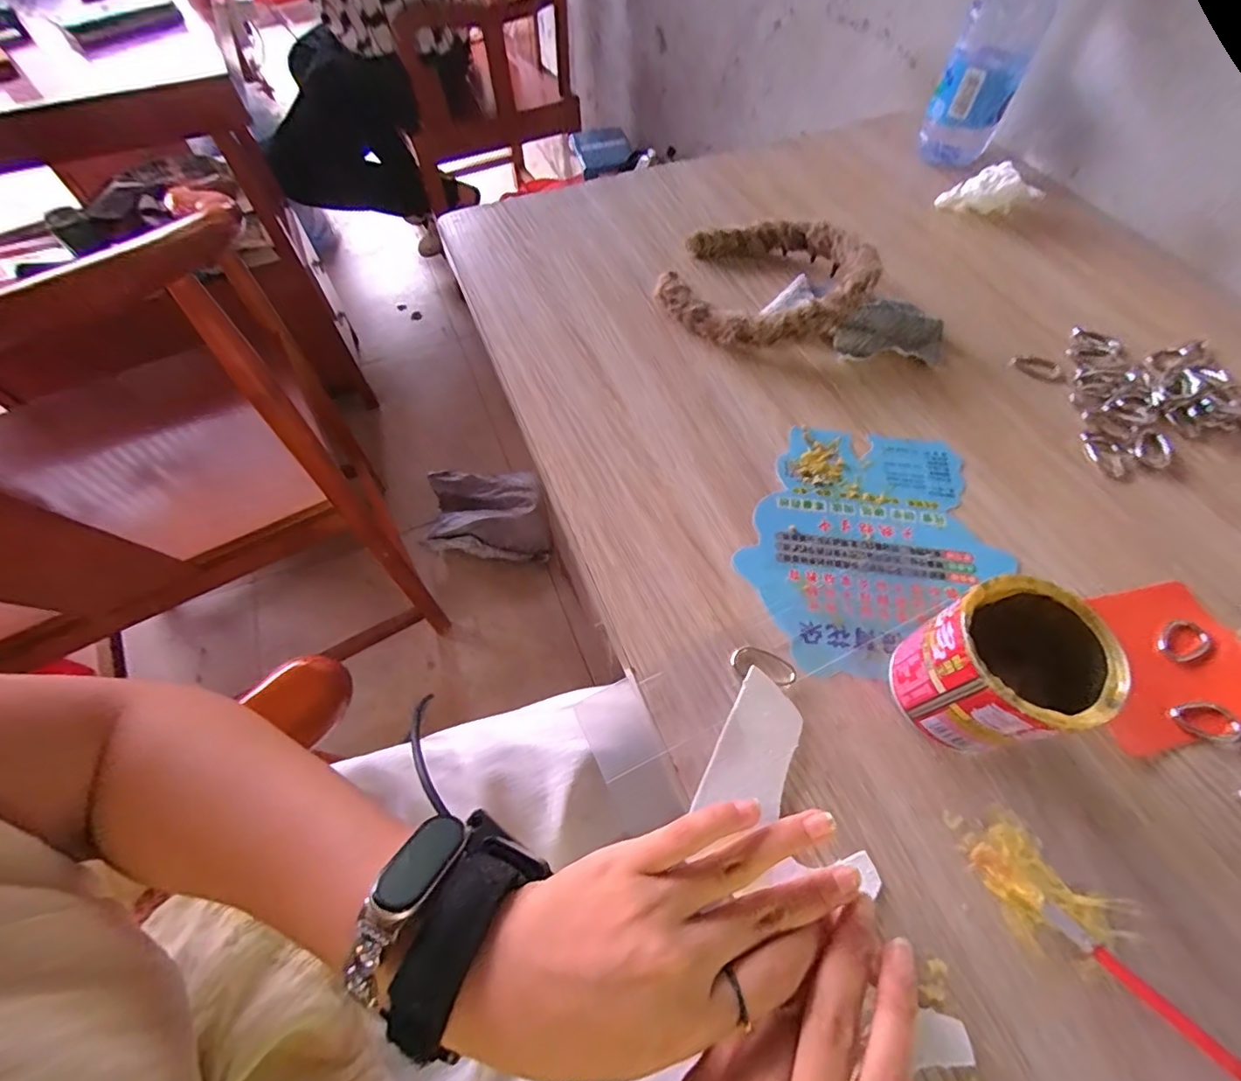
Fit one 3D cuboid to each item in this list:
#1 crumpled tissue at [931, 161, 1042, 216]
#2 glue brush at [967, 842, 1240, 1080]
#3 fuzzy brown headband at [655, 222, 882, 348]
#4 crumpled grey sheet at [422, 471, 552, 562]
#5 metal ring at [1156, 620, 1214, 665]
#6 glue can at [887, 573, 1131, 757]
[{"bbox_3d":[0.336,-0.316,0.483,0.079,0.041,0.027,4,59,2],"label":"crumpled tissue"},{"bbox_3d":[0.225,0.193,0.188,0.014,0.015,0.196,-37,51,-20],"label":"glue brush"},{"bbox_3d":[0.115,-0.205,0.416,0.149,0.050,0.139,0,59,-1],"label":"fuzzy brown headband"},{"bbox_3d":[-0.275,-0.066,1.116,0.263,0.089,0.198,1,60,1],"label":"crumpled grey sheet"},{"bbox_3d":[0.301,0.054,0.282,0.022,0.004,0.025,37,66,19],"label":"metal ring"},{"bbox_3d":[0.171,0.060,0.243,0.059,0.078,0.060,0,59,-1],"label":"glue can"}]

